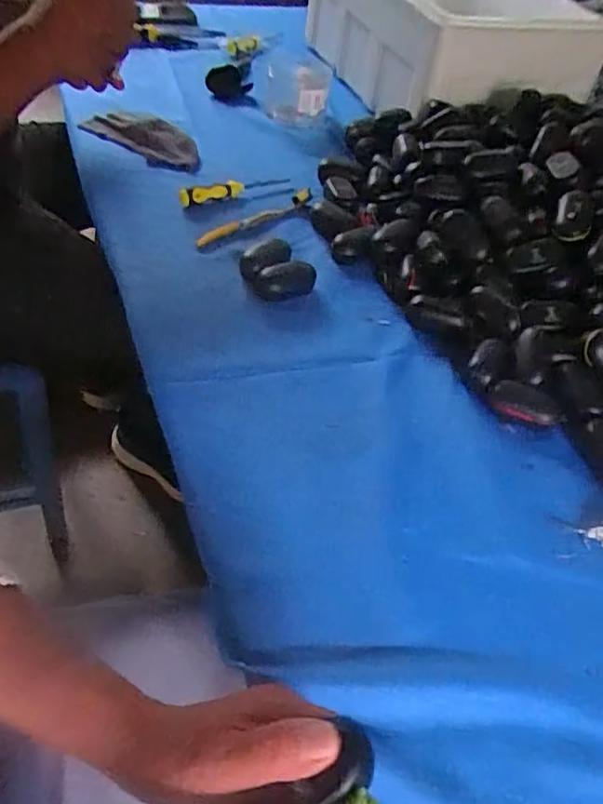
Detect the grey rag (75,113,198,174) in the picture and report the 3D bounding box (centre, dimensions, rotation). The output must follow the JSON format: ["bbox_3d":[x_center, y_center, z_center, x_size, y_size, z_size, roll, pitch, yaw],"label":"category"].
[{"bbox_3d":[-0.217,-0.374,0.891,0.189,0.019,0.086,28,50,19],"label":"grey rag"}]

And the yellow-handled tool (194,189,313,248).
[{"bbox_3d":[-0.053,-0.224,0.760,0.182,0.016,0.032,-30,56,-29],"label":"yellow-handled tool"}]

